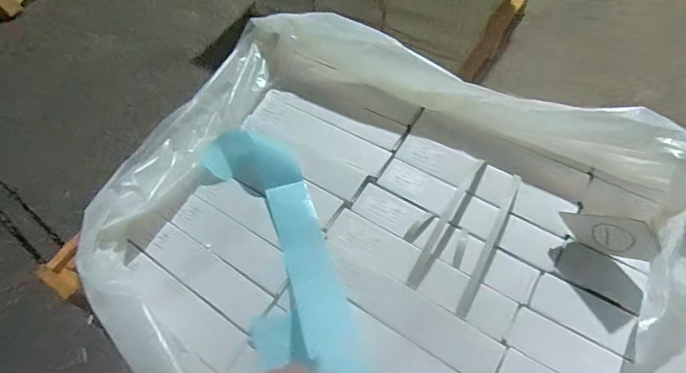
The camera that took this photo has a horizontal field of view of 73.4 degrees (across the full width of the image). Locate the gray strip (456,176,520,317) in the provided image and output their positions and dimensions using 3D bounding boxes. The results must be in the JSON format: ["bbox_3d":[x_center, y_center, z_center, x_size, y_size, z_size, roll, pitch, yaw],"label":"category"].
[{"bbox_3d":[0.230,0.083,0.709,0.016,0.055,0.244,22,62,18],"label":"gray strip"}]

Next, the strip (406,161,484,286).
[{"bbox_3d":[0.167,0.048,0.735,0.017,0.060,0.246,25,63,20],"label":"strip"}]

